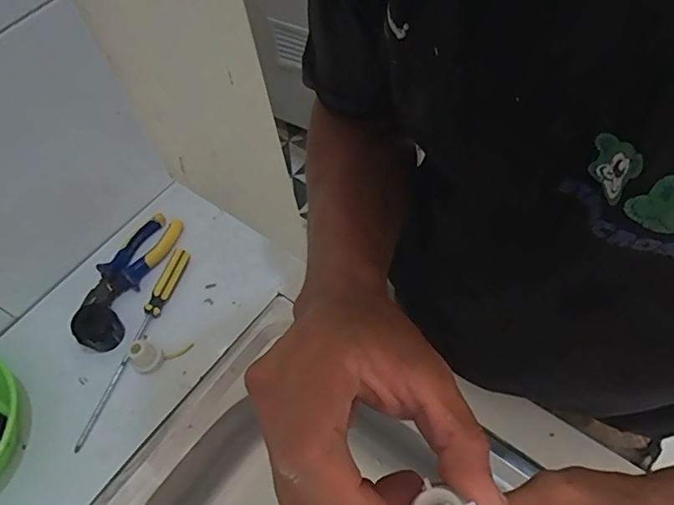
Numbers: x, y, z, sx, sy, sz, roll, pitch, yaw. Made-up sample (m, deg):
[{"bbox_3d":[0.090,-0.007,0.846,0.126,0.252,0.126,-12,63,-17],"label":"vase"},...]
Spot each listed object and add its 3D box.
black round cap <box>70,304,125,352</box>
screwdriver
[{"bbox_3d":[-0.261,0.081,0.558,0.044,0.042,0.043,-3,58,4],"label":"black round cap"},{"bbox_3d":[-0.218,0.094,0.553,0.018,0.020,0.232,14,60,14],"label":"screwdriver"}]

